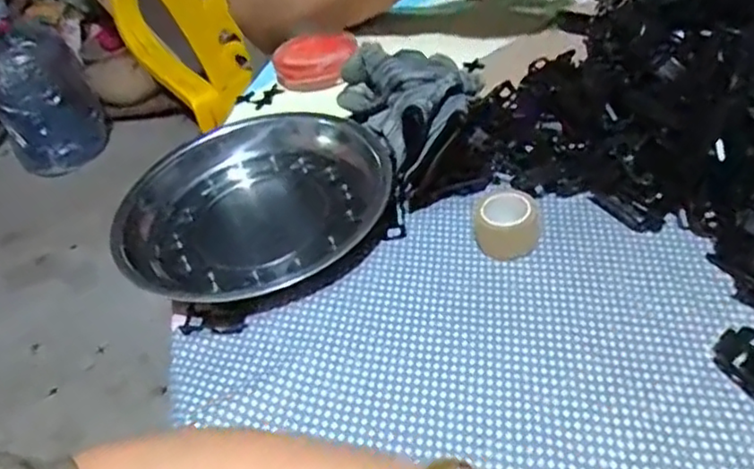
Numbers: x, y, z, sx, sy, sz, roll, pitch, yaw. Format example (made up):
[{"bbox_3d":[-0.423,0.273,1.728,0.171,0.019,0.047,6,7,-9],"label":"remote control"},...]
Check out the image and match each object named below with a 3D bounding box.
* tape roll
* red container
[{"bbox_3d":[0.079,-0.006,0.395,0.038,0.028,0.036,-7,42,7],"label":"tape roll"},{"bbox_3d":[-0.057,-0.156,0.597,0.074,0.023,0.061,-6,42,7],"label":"red container"}]

